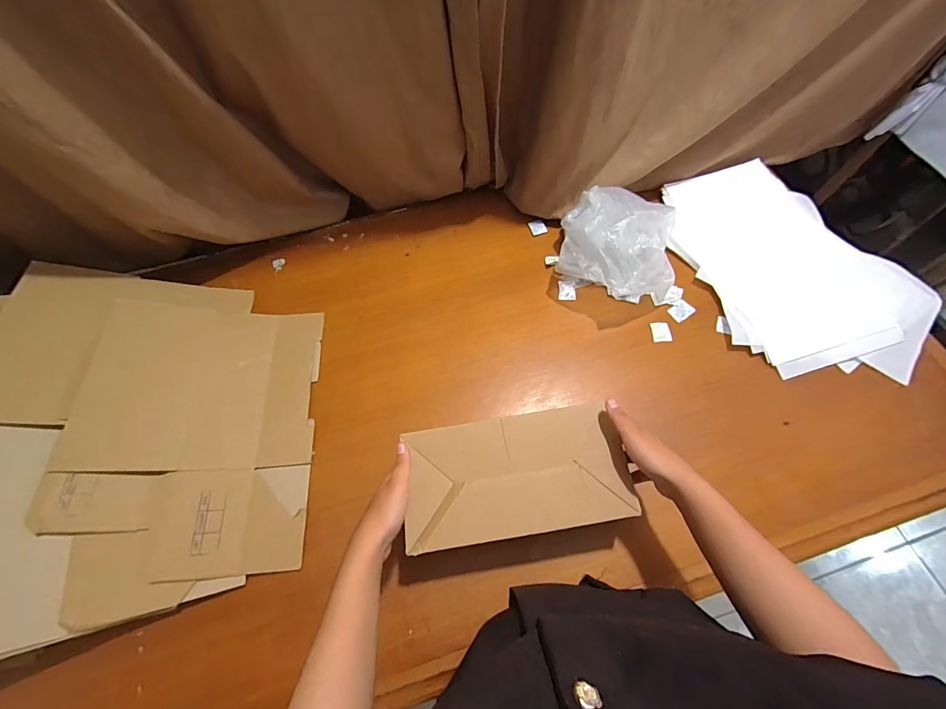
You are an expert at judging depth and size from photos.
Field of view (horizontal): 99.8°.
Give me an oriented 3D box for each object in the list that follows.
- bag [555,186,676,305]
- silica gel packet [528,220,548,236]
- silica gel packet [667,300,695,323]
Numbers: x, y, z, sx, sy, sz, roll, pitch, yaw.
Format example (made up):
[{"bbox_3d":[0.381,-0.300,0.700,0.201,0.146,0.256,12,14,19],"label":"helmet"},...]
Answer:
[{"bbox_3d":[0.247,-0.181,0.674,0.200,0.131,0.197,18,65,11],"label":"bag"},{"bbox_3d":[0.127,-0.249,0.780,0.030,0.006,0.034,-15,64,-5],"label":"silica gel packet"},{"bbox_3d":[0.360,-0.076,0.684,0.038,0.007,0.030,-27,66,-10],"label":"silica gel packet"}]

